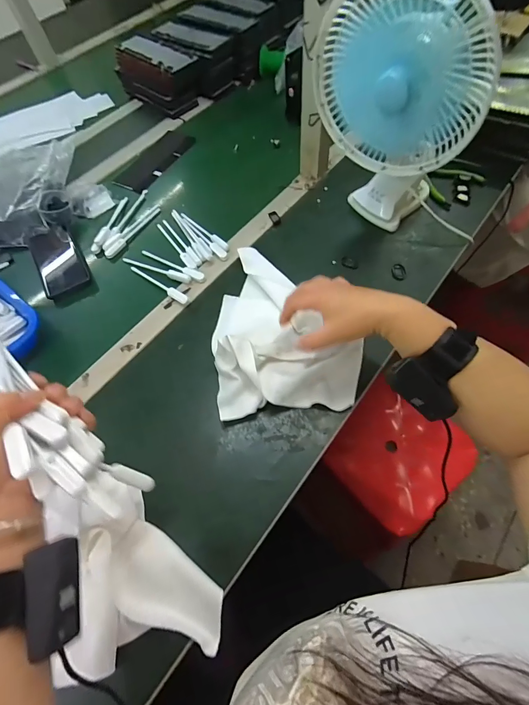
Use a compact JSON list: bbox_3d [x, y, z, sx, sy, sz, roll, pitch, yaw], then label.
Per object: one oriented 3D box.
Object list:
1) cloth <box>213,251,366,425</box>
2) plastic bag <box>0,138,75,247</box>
[{"bbox_3d":[0.026,-0.052,0.477,0.193,0.058,0.270,-5,64,-1],"label":"cloth"},{"bbox_3d":[-0.510,-0.322,0.667,0.210,0.049,0.287,-5,62,1],"label":"plastic bag"}]

